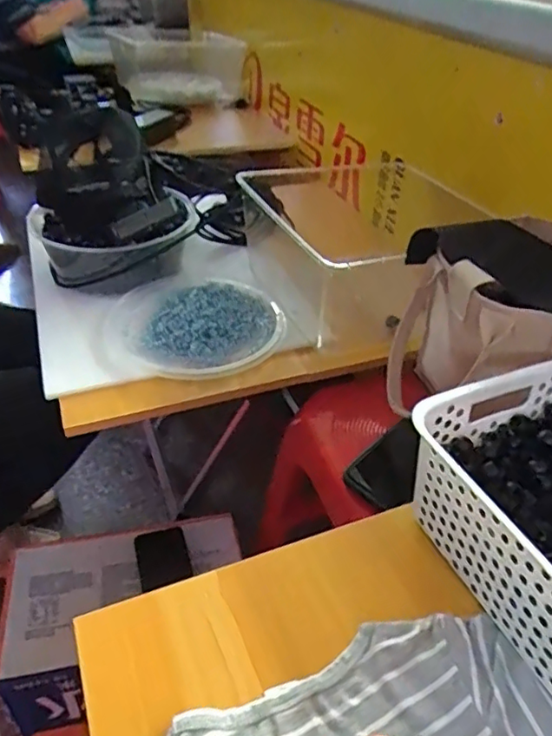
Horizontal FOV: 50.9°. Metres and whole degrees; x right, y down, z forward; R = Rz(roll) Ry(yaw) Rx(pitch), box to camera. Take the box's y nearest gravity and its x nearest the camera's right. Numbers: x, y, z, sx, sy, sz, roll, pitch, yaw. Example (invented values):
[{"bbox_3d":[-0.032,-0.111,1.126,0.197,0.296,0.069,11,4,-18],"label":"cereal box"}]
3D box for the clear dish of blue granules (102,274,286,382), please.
[{"bbox_3d":[-0.110,-0.072,0.791,0.232,0.041,0.247,1,39,-1],"label":"clear dish of blue granules"}]

